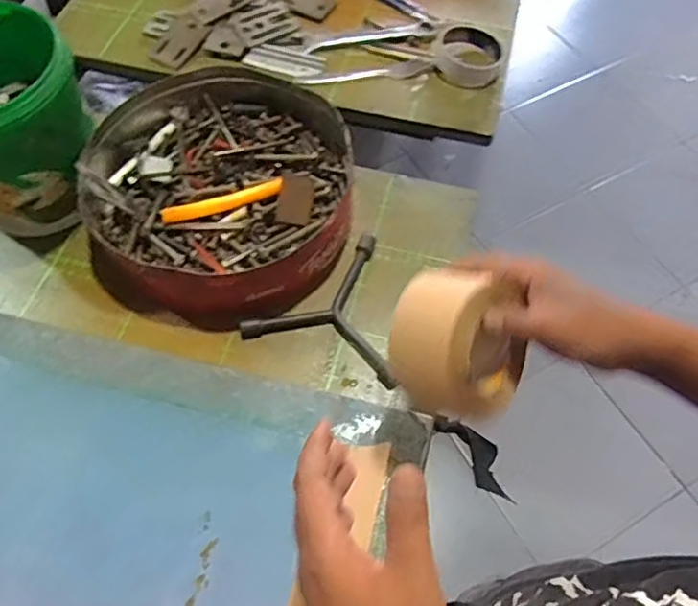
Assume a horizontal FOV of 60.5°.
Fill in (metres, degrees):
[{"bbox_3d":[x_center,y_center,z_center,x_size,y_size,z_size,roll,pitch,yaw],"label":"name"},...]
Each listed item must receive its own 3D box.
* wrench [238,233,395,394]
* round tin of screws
[{"bbox_3d":[-0.007,-0.007,0.581,0.150,0.019,0.142,18,62,10],"label":"wrench"},{"bbox_3d":[-0.129,-0.125,0.613,0.261,0.070,0.277,0,61,0],"label":"round tin of screws"}]

